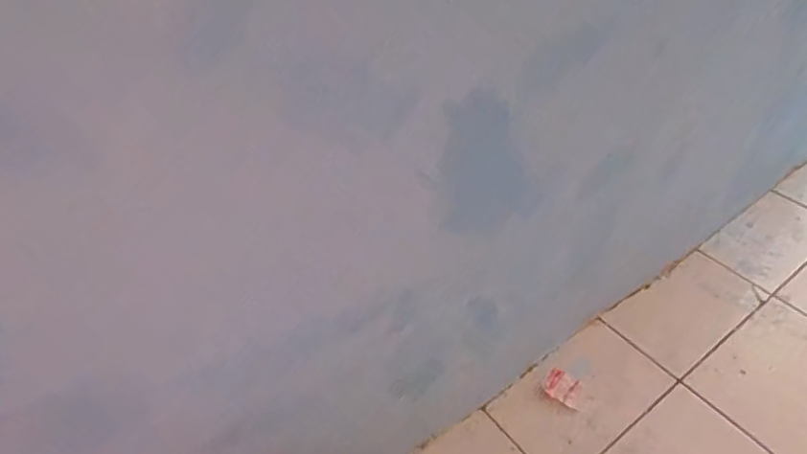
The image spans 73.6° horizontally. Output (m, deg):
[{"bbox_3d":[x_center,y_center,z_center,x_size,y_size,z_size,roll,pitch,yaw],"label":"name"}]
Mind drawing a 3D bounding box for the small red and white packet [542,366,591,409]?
[{"bbox_3d":[0.279,0.276,0.923,0.070,0.009,0.052,25,52,27],"label":"small red and white packet"}]

